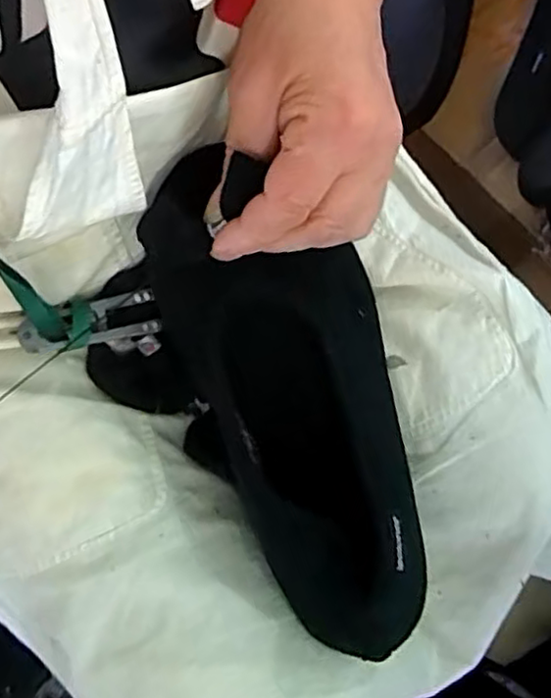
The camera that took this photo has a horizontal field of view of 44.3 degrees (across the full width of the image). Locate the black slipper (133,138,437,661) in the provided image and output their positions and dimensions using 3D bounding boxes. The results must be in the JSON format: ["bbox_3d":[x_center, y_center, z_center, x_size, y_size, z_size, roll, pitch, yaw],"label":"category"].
[{"bbox_3d":[0.018,0.026,0.315,0.095,0.060,0.232,-23,87,-6],"label":"black slipper"}]

